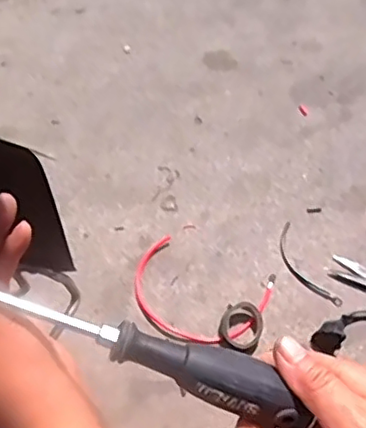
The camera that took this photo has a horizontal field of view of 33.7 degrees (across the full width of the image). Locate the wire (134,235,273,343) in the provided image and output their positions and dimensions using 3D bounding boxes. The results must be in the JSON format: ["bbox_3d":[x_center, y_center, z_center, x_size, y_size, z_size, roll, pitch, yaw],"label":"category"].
[{"bbox_3d":[0.017,0.108,0.822,0.184,0.010,0.129,23,60,14],"label":"wire"}]

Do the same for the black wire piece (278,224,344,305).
[{"bbox_3d":[0.169,0.075,0.852,0.042,0.005,0.140,-23,60,-15],"label":"black wire piece"}]

